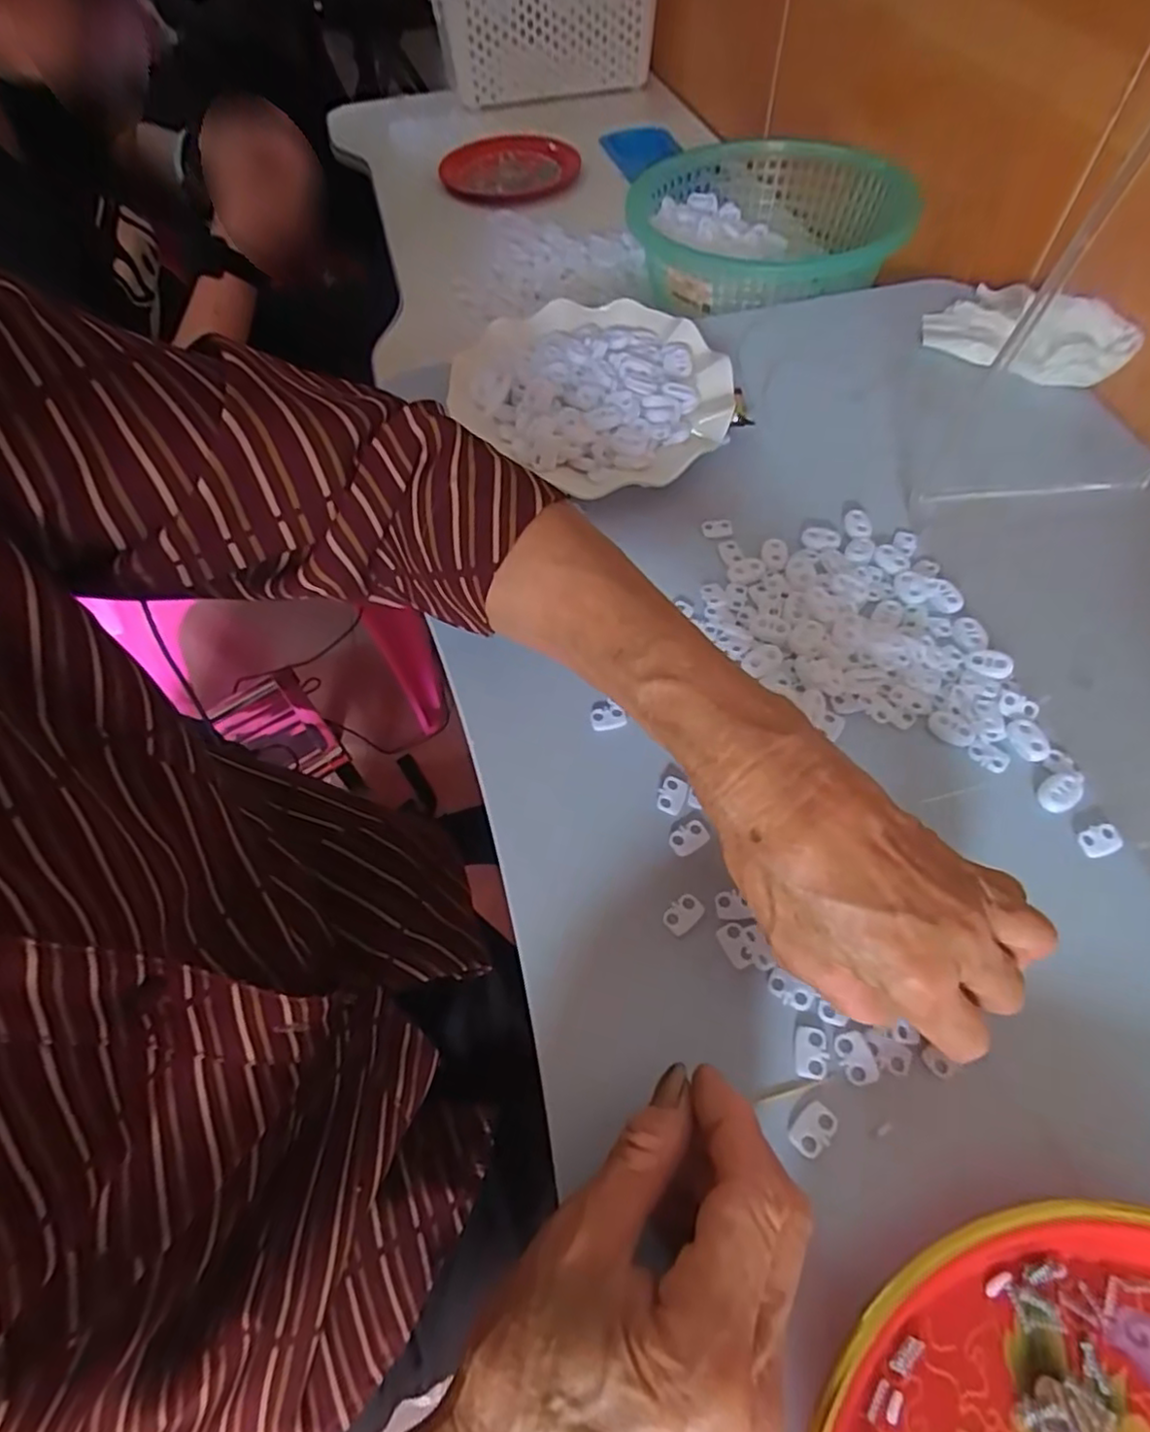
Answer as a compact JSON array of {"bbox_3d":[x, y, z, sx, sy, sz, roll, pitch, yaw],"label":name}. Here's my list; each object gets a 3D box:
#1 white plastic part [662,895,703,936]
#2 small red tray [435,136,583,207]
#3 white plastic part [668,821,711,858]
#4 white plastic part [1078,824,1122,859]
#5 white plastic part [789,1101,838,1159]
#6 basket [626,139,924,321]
[{"bbox_3d":[0.047,0.086,0.291,0.012,0.004,0.018,36,67,22],"label":"white plastic part"},{"bbox_3d":[-0.087,-0.682,0.837,0.160,0.023,0.221,11,60,10],"label":"small red tray"},{"bbox_3d":[0.053,0.057,0.310,0.018,0.004,0.013,-30,61,-14],"label":"white plastic part"},{"bbox_3d":[0.237,0.056,0.301,0.018,0.004,0.013,-19,60,-8],"label":"white plastic part"},{"bbox_3d":[0.089,0.153,0.248,0.019,0.004,0.012,-41,65,-19],"label":"white plastic part"},{"bbox_3d":[0.166,-0.431,0.606,0.247,0.074,0.255,25,63,18],"label":"basket"}]

